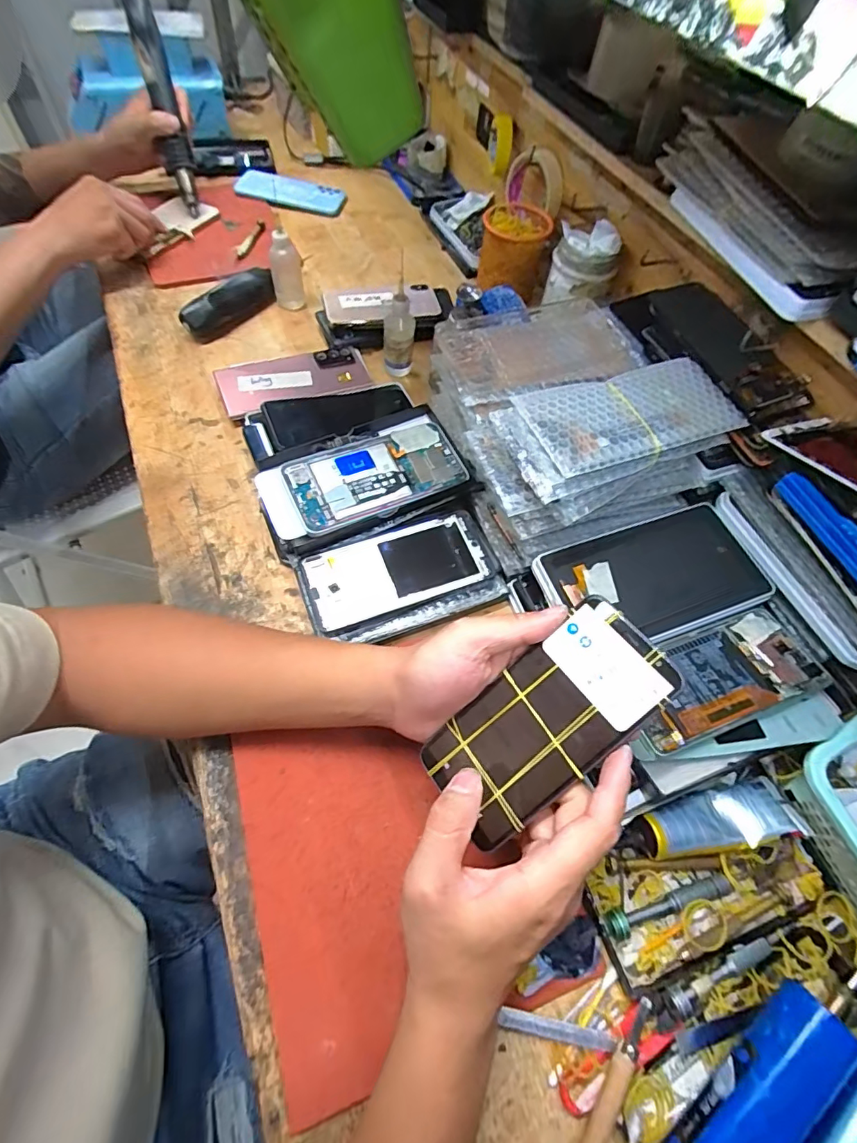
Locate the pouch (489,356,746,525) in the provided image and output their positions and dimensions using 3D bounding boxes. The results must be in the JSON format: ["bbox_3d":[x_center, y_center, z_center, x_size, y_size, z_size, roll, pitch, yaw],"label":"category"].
[{"bbox_3d":[0.152,-0.116,0.381,0.182,0.016,0.097,-20,63,-16],"label":"pouch"}]

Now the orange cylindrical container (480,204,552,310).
[{"bbox_3d":[0.113,-0.418,0.656,0.079,0.102,0.084,2,60,-4],"label":"orange cylindrical container"}]

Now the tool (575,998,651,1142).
[{"bbox_3d":[0.093,0.310,0.273,0.013,0.014,0.132,30,62,12],"label":"tool"}]

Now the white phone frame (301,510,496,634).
[{"bbox_3d":[-0.024,-0.003,0.431,0.162,0.008,0.073,-19,63,-15],"label":"white phone frame"}]

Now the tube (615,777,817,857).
[{"bbox_3d":[0.198,0.180,0.349,0.130,0.021,0.037,-8,61,-10],"label":"tube"}]

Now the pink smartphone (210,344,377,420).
[{"bbox_3d":[-0.151,-0.219,0.556,0.164,0.012,0.081,-18,63,-15],"label":"pink smartphone"}]

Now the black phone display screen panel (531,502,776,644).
[{"bbox_3d":[0.186,0.005,0.409,0.173,0.015,0.098,-17,65,-12],"label":"black phone display screen panel"}]

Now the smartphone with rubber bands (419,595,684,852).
[{"bbox_3d":[0.068,0.088,0.292,0.150,0.006,0.071,-44,61,7],"label":"smartphone with rubber bands"}]

